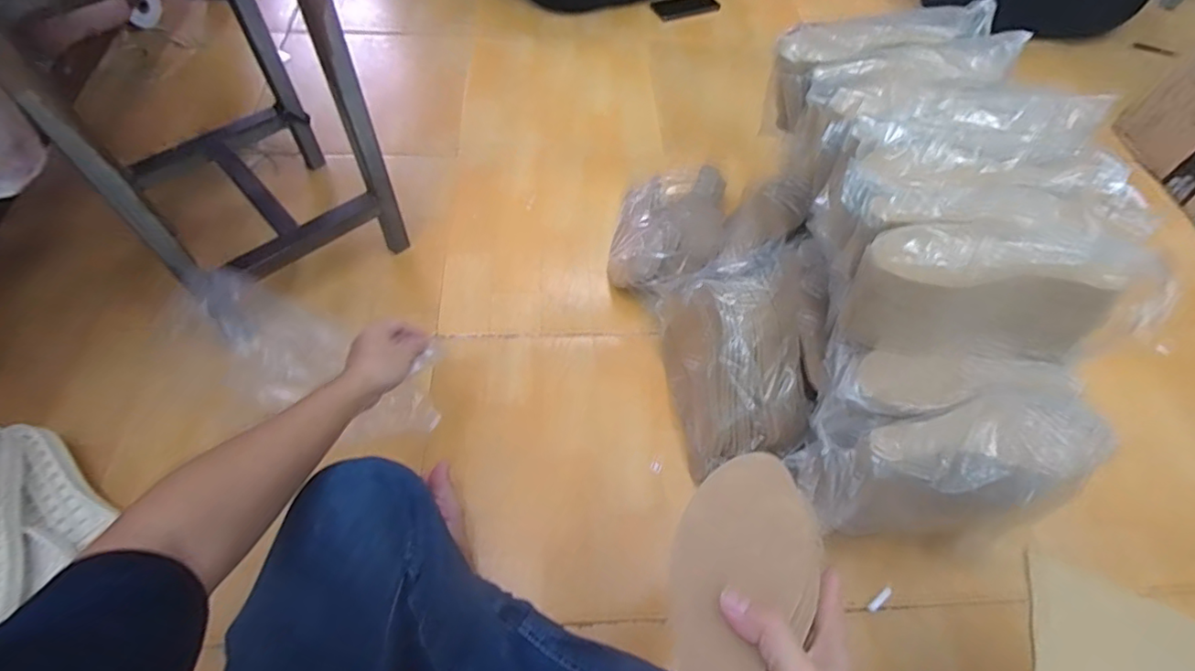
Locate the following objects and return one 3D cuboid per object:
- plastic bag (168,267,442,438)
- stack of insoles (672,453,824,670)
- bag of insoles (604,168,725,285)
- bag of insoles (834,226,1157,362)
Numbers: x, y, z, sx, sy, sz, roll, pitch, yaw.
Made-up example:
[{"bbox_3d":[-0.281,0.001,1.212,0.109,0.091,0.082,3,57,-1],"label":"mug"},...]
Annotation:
[{"bbox_3d":[-0.336,0.032,0.658,0.309,0.076,0.131,33,61,-3],"label":"plastic bag"},{"bbox_3d":[0.081,0.175,0.315,0.077,0.027,0.221,8,58,3],"label":"stack of insoles"},{"bbox_3d":[0.115,-0.175,0.928,0.169,0.089,0.272,12,58,5],"label":"bag of insoles"},{"bbox_3d":[0.365,-0.032,0.558,0.244,0.147,0.067,9,58,2],"label":"bag of insoles"}]

